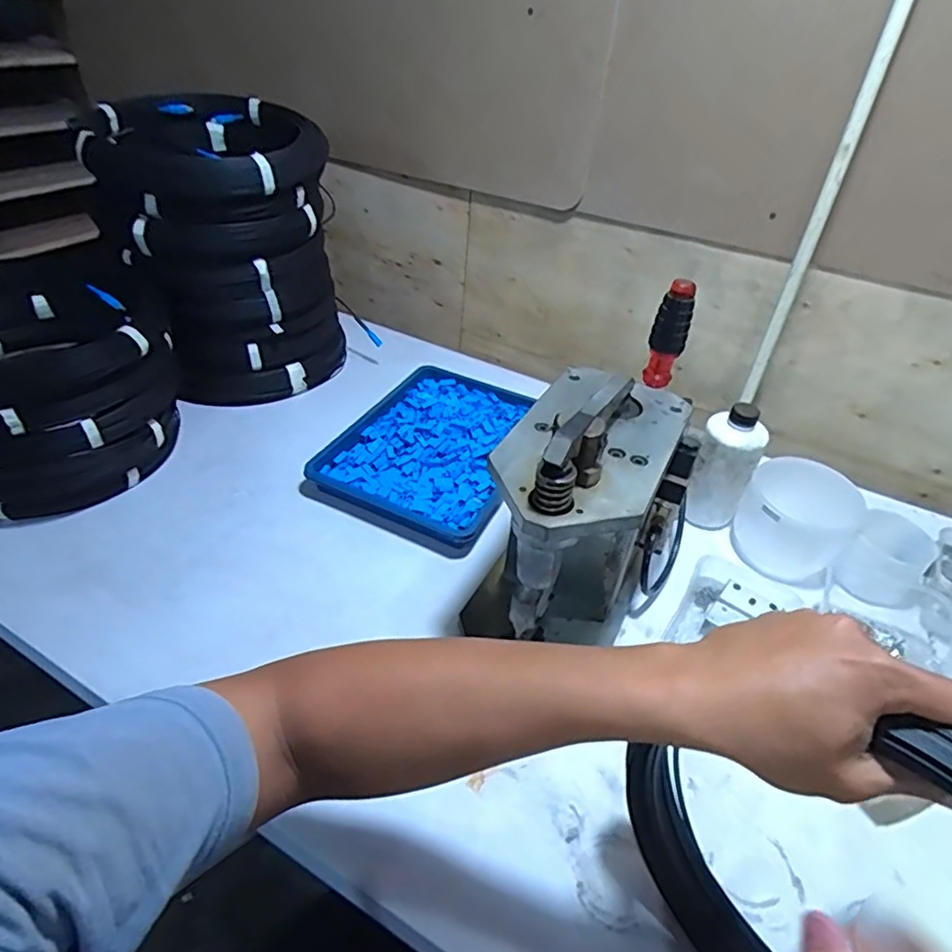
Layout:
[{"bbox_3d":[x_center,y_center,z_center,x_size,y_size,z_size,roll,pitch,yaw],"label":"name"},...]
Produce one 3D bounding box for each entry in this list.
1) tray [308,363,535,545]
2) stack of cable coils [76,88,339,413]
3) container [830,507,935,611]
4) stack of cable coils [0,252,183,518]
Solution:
[{"bbox_3d":[-0.048,-0.045,0.845,0.233,0.036,0.325,20,41,16],"label":"tray"},{"bbox_3d":[-0.348,-0.313,0.869,0.263,0.359,0.253,-10,42,-18],"label":"stack of cable coils"},{"bbox_3d":[0.476,0.103,0.695,0.088,0.082,0.084,3,39,-3],"label":"container"},{"bbox_3d":[-0.520,-0.113,0.730,0.277,0.180,0.283,-14,43,-22],"label":"stack of cable coils"}]

